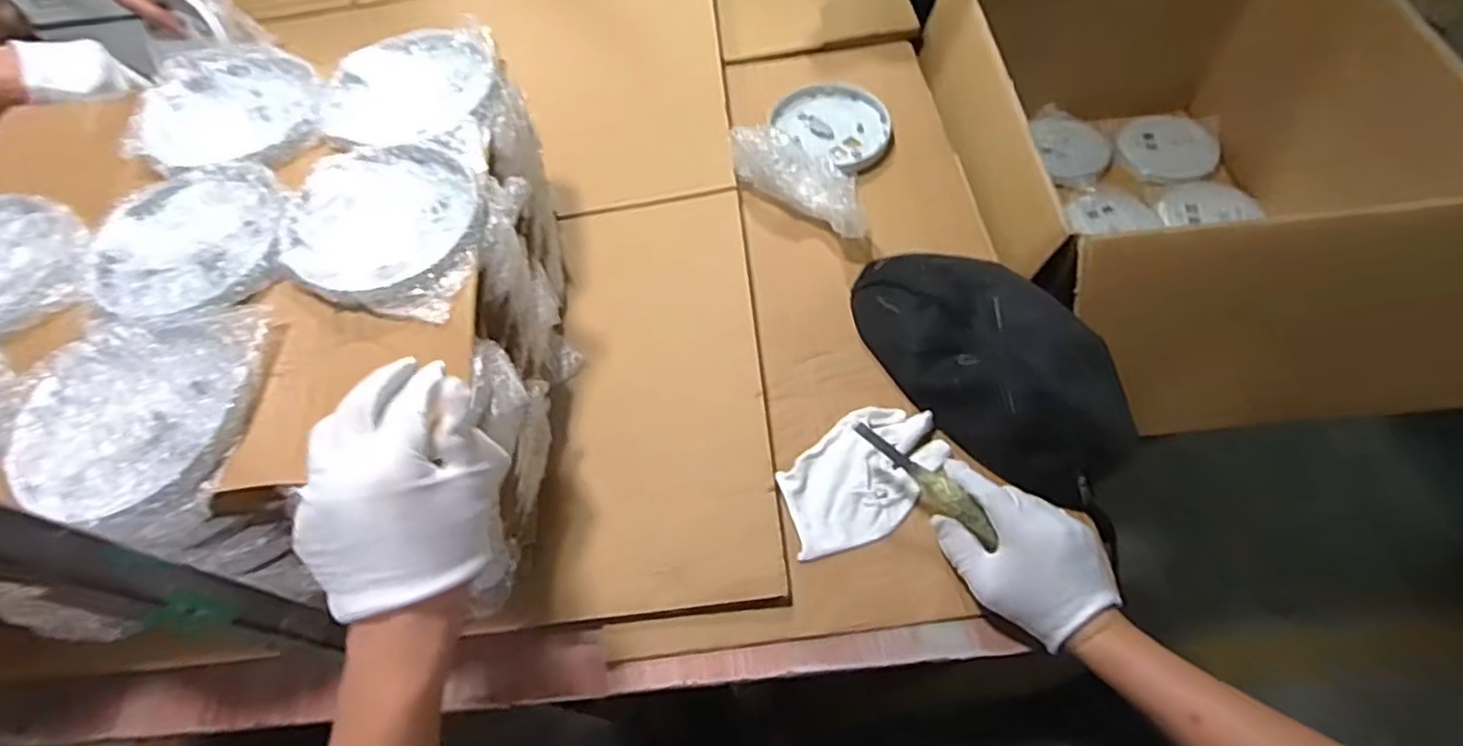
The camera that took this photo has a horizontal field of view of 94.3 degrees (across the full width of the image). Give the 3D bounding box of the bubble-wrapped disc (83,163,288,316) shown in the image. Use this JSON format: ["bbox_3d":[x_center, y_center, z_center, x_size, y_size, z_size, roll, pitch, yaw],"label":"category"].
[{"bbox_3d":[-0.394,-0.094,0.491,0.137,0.016,0.132,-2,60,4],"label":"bubble-wrapped disc"}]

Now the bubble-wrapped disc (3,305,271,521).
[{"bbox_3d":[-0.377,0.022,0.427,0.139,0.018,0.136,-2,60,4],"label":"bubble-wrapped disc"}]

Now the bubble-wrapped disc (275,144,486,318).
[{"bbox_3d":[-0.252,-0.108,0.492,0.144,0.017,0.140,-2,60,4],"label":"bubble-wrapped disc"}]

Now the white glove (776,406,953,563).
[{"bbox_3d":[0.109,0.089,0.575,0.153,0.021,0.091,-37,64,-15],"label":"white glove"}]

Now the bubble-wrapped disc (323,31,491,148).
[{"bbox_3d":[-0.265,-0.236,0.563,0.138,0.019,0.130,-2,60,4],"label":"bubble-wrapped disc"}]

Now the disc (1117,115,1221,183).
[{"bbox_3d":[0.634,-0.328,0.976,0.122,0.023,0.117,-2,60,4],"label":"disc"}]

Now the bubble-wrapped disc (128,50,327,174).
[{"bbox_3d":[-0.413,-0.216,0.559,0.157,0.023,0.144,-2,60,4],"label":"bubble-wrapped disc"}]

